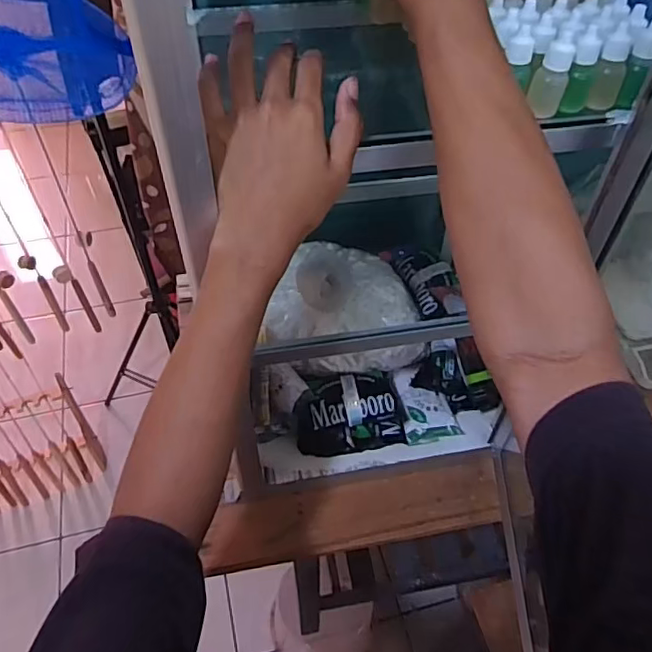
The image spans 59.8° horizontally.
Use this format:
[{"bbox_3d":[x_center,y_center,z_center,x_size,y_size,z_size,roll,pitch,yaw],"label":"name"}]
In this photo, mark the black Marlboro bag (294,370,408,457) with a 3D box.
[{"bbox_3d":[0.028,0.102,0.693,0.133,0.062,0.088,-7,52,-8],"label":"black Marlboro bag"}]

